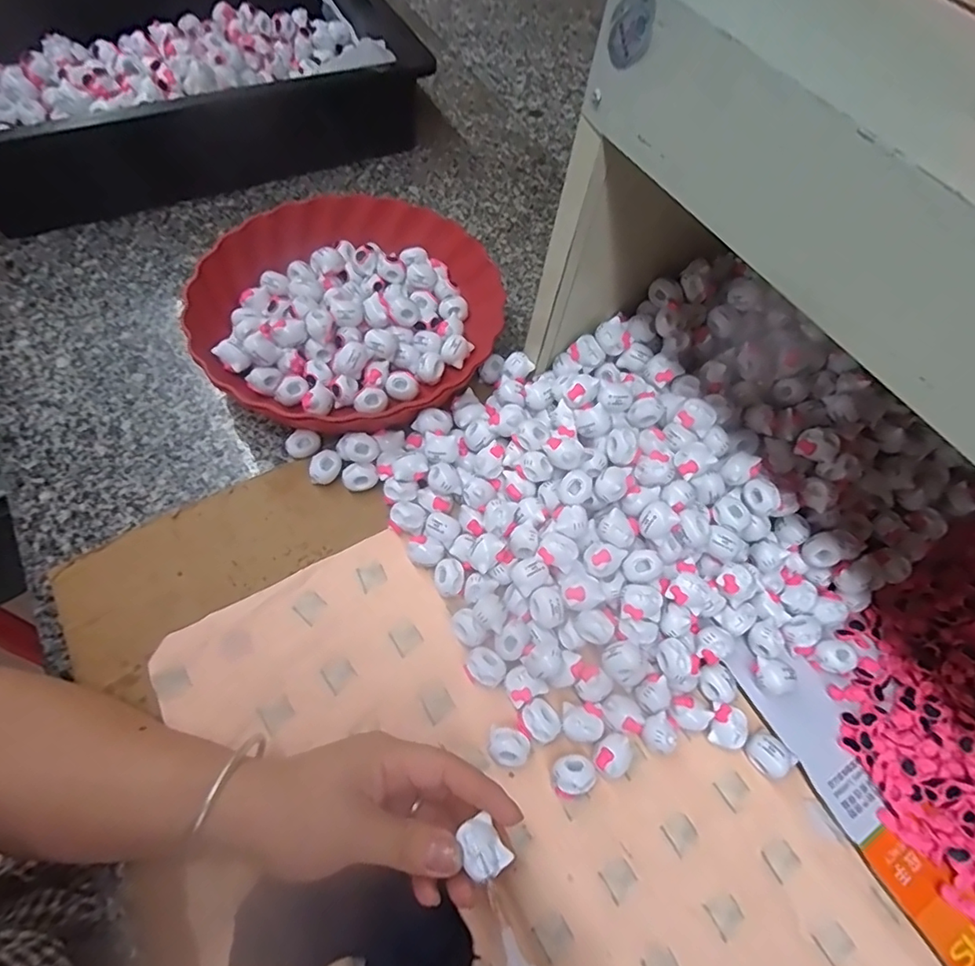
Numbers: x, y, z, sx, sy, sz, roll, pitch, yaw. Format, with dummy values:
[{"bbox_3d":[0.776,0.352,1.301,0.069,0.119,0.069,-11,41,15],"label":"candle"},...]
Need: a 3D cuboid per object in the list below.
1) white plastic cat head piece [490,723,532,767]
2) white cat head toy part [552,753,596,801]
[{"bbox_3d":[0.013,0.157,0.322,0.023,0.018,0.020,7,60,0],"label":"white plastic cat head piece"},{"bbox_3d":[0.050,0.174,0.321,0.024,0.016,0.021,-8,61,-9],"label":"white cat head toy part"}]

